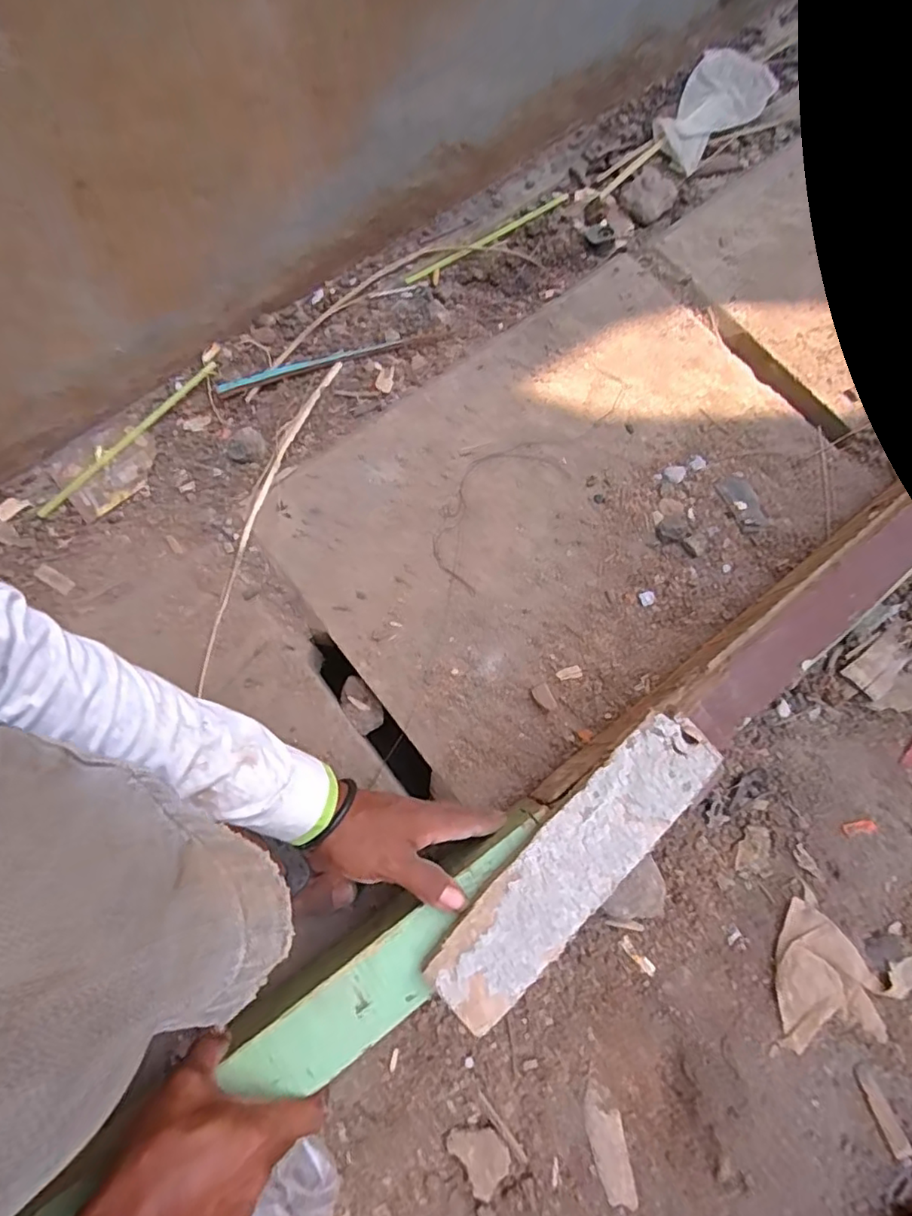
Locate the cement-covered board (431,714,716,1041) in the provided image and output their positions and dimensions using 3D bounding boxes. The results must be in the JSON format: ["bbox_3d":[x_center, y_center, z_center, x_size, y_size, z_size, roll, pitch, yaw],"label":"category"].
[{"bbox_3d":[0.086,0.177,0.420,0.252,0.014,0.064,-42,79,-12],"label":"cement-covered board"}]

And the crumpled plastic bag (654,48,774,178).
[{"bbox_3d":[0.363,-0.705,0.835,0.106,0.021,0.225,31,74,9],"label":"crumpled plastic bag"}]

